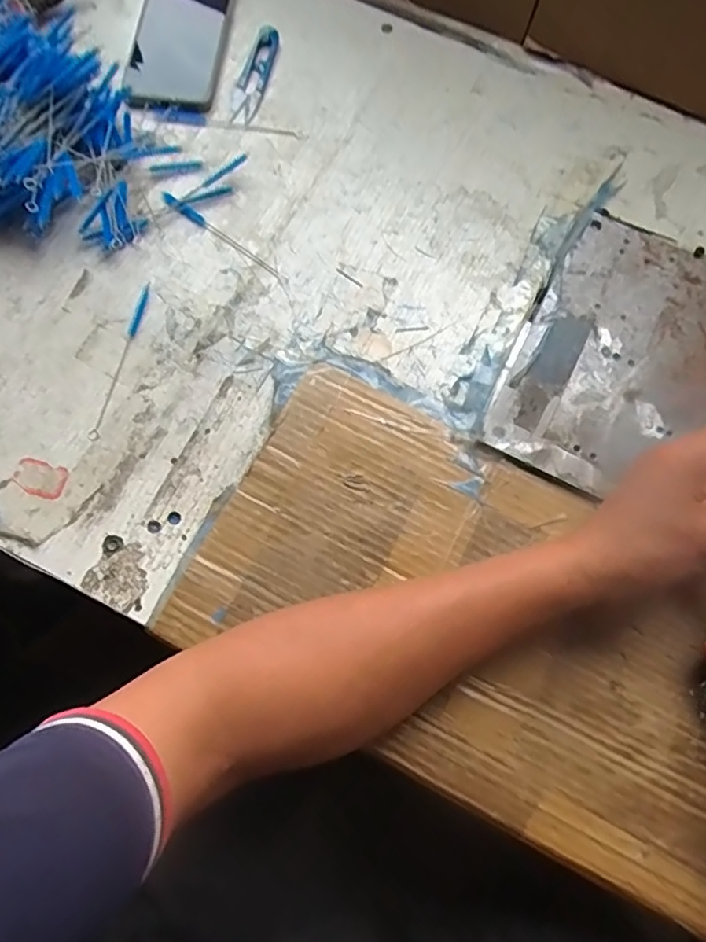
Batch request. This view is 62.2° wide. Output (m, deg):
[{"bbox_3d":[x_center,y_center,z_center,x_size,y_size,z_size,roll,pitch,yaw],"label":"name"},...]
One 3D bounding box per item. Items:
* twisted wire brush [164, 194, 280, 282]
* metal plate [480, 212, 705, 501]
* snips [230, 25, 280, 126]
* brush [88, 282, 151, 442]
[{"bbox_3d":[-0.104,-0.188,0.466,0.119,0.004,0.010,35,75,9],"label":"twisted wire brush"},{"bbox_3d":[0.227,-0.075,0.434,0.195,0.004,0.227,27,73,7],"label":"metal plate"},{"bbox_3d":[-0.087,-0.350,0.515,0.026,0.008,0.103,13,72,3],"label":"snips"},{"bbox_3d":[-0.169,-0.083,0.429,0.008,0.004,0.129,12,72,2],"label":"brush"}]

